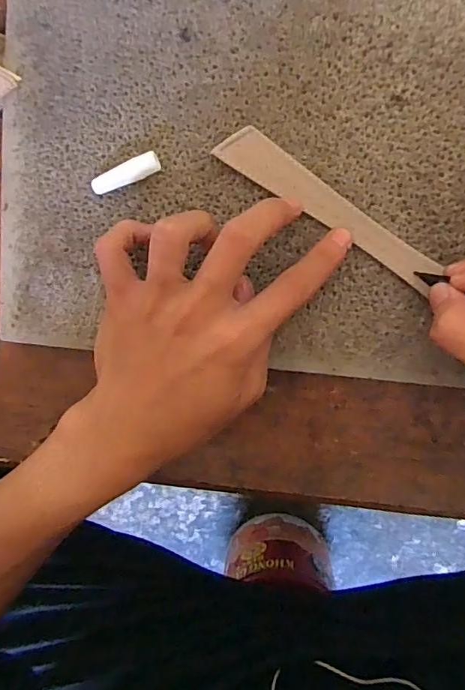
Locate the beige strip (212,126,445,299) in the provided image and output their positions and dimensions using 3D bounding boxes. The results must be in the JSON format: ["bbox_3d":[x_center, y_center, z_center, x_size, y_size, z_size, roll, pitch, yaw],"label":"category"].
[{"bbox_3d":[0.051,-0.071,0.264,0.128,0.006,0.021,35,97,0],"label":"beige strip"}]

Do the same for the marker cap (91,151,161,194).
[{"bbox_3d":[-0.056,-0.090,0.268,0.037,0.010,0.010,-24,93,6],"label":"marker cap"}]

